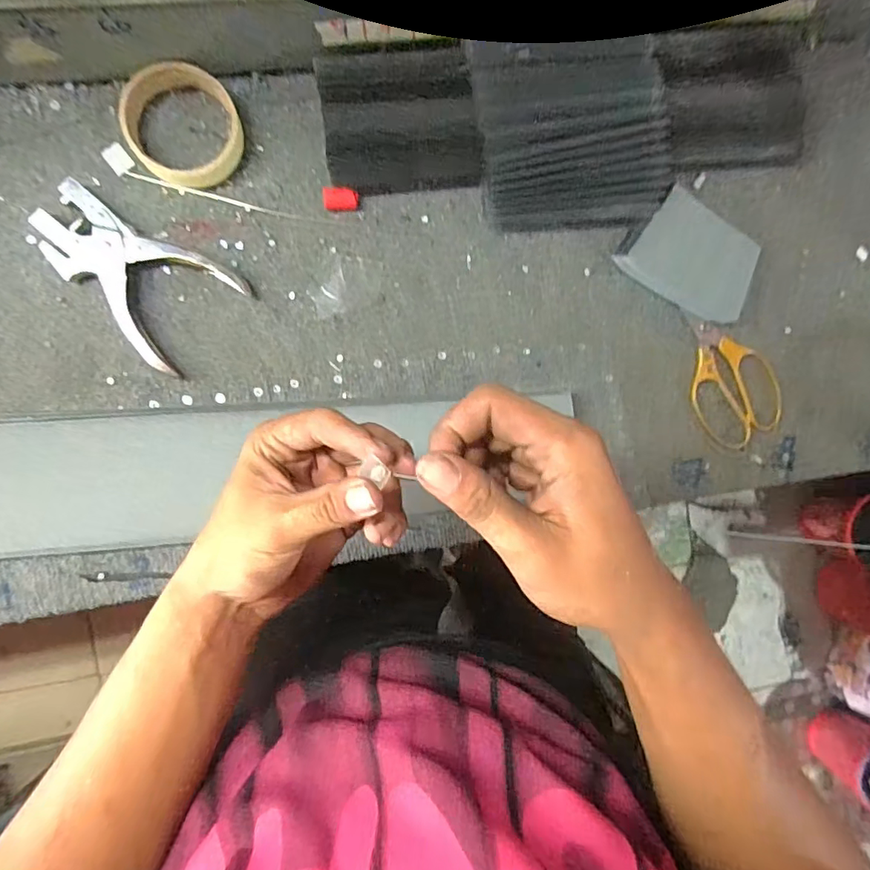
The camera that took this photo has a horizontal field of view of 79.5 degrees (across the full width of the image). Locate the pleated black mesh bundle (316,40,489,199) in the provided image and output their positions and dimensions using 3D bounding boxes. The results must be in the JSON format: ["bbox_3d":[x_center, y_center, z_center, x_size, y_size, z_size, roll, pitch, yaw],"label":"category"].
[{"bbox_3d":[-0.029,-0.255,0.426,0.124,0.047,0.101,-6,93,-8],"label":"pleated black mesh bundle"}]

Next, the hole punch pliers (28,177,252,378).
[{"bbox_3d":[-0.240,-0.133,0.412,0.148,0.020,0.094,41,86,-7],"label":"hole punch pliers"}]

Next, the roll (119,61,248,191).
[{"bbox_3d":[-0.198,-0.242,0.412,0.084,0.026,0.084,0,91,-8],"label":"roll"}]

